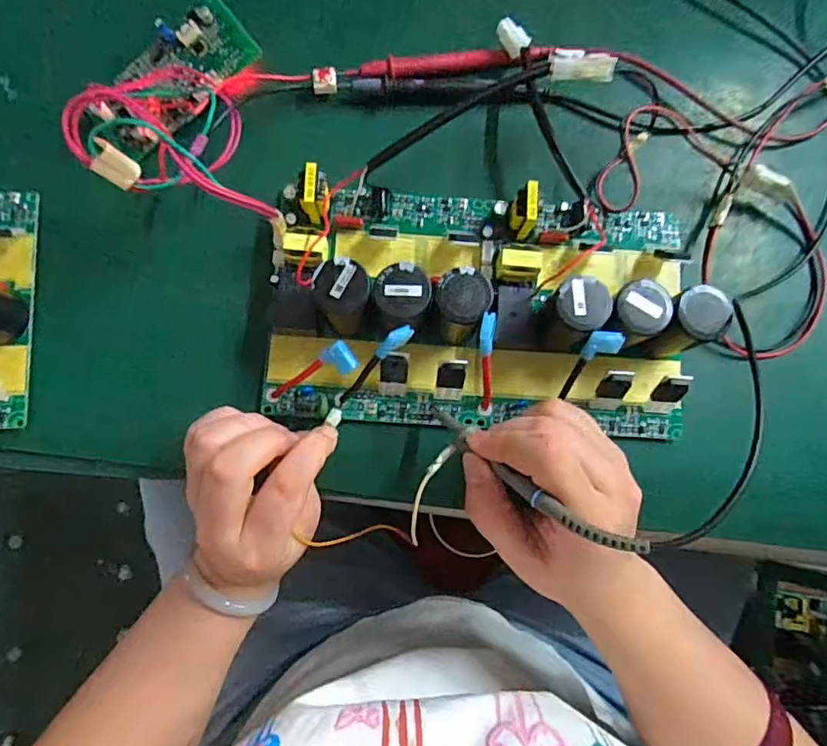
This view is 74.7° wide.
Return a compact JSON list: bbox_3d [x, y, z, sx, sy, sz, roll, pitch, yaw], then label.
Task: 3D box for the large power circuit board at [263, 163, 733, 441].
[{"bbox_3d":[0.040,-0.041,0.300,0.239,0.056,0.136,3,81,-2],"label":"large power circuit board"}]

